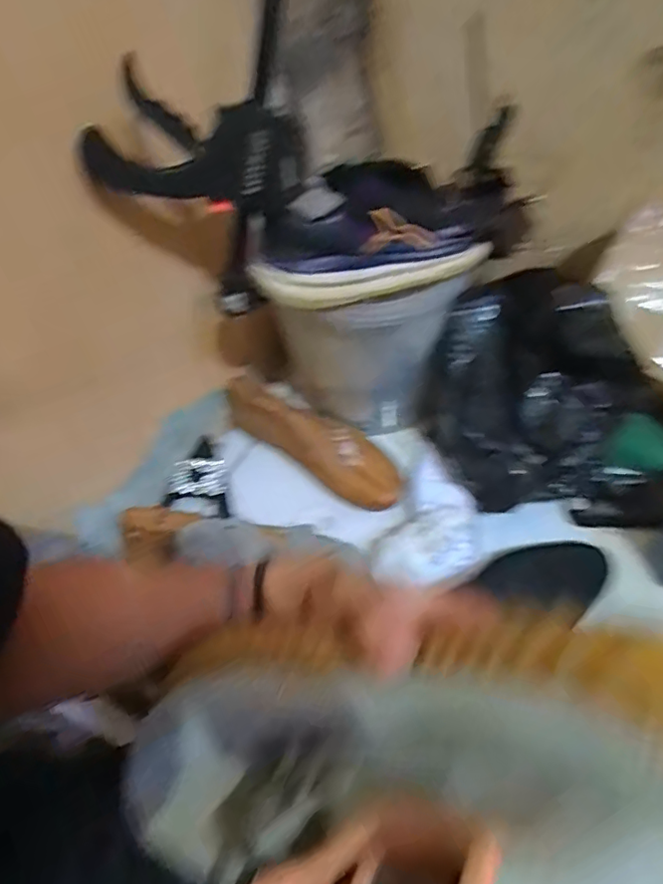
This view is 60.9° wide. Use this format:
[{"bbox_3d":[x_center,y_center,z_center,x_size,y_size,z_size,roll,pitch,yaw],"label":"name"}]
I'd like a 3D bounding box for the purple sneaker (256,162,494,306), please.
[{"bbox_3d":[0.033,-0.197,0.527,0.222,0.089,0.078,-14,53,-4],"label":"purple sneaker"}]

